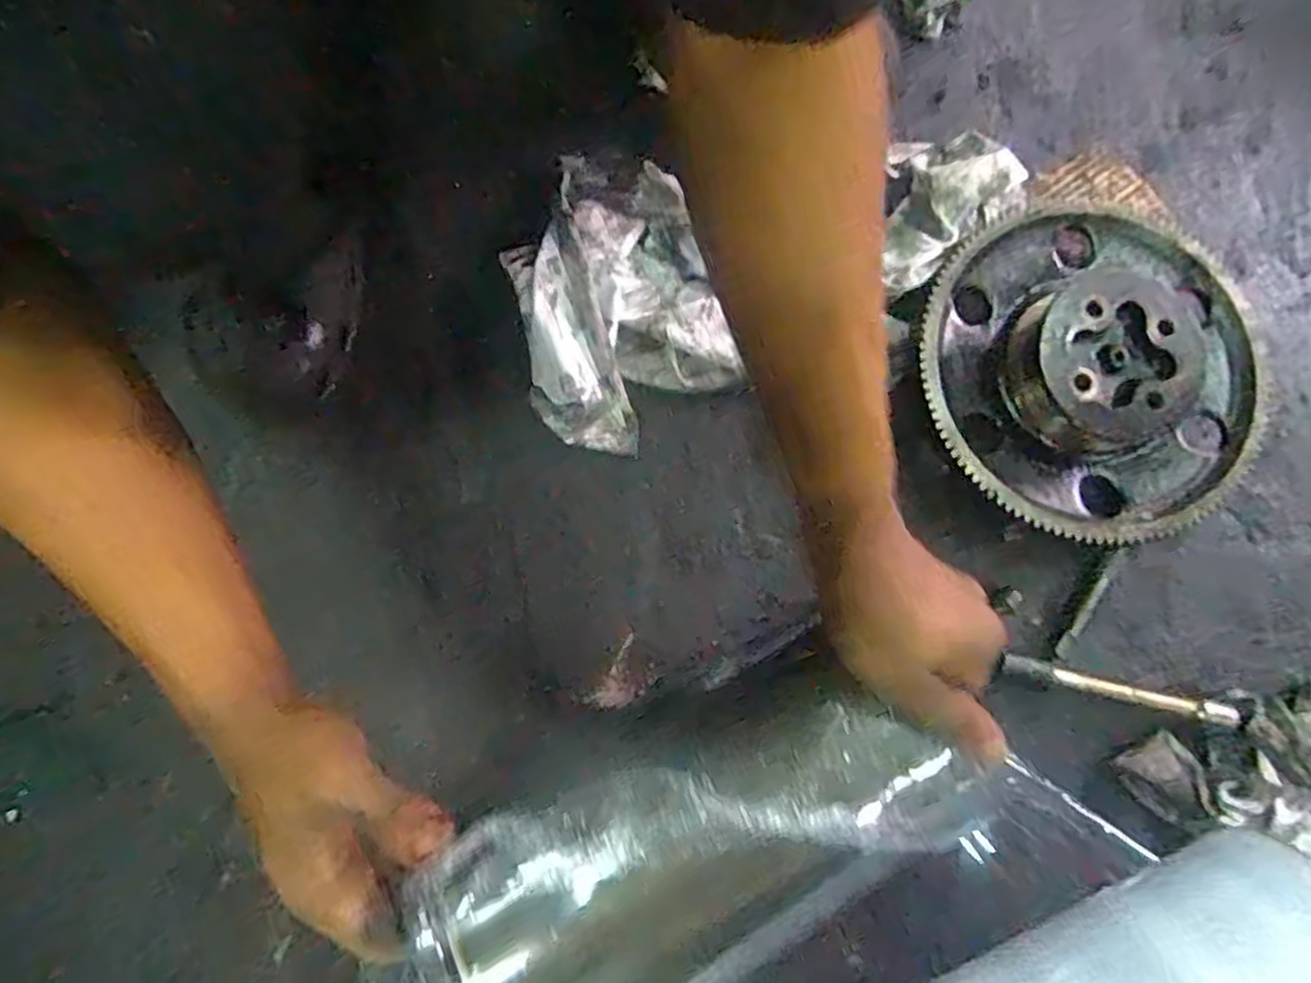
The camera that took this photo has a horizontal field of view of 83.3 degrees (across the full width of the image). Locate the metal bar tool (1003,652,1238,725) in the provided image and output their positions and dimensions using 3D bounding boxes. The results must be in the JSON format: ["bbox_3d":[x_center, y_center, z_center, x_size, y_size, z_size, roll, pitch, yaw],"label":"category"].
[{"bbox_3d":[0.336,0.143,0.534,0.164,0.014,0.013,14,82,0],"label":"metal bar tool"}]

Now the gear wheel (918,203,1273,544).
[{"bbox_3d":[0.322,-0.092,0.550,0.246,0.076,0.252,0,82,-2],"label":"gear wheel"}]

